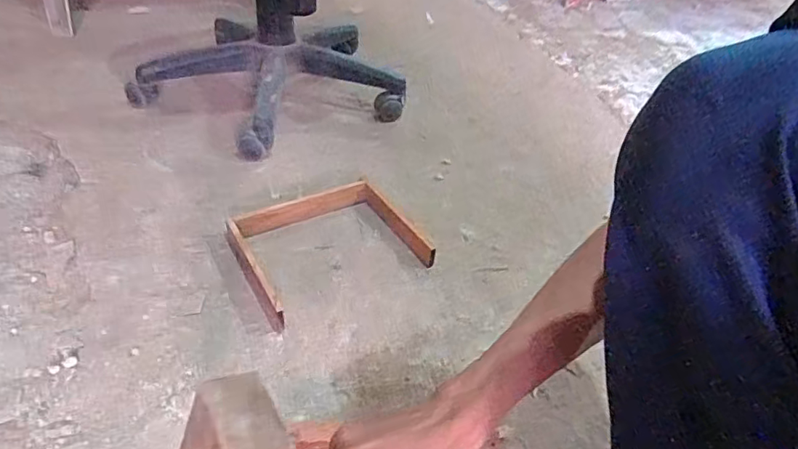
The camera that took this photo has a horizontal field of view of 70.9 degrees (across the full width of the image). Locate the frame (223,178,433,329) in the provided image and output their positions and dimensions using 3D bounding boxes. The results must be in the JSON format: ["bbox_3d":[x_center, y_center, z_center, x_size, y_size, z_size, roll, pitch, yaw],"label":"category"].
[{"bbox_3d":[-0.095,0.024,0.810,0.272,0.038,0.208,-19,45,-28],"label":"frame"}]

